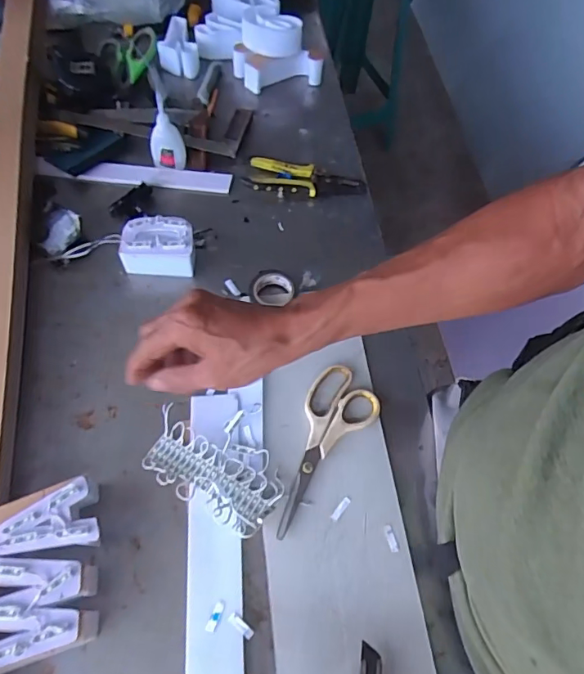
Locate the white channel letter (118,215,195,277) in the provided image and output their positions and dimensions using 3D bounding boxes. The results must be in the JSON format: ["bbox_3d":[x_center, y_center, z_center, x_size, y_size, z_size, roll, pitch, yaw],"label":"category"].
[{"bbox_3d":[-0.161,-0.109,0.592,0.086,0.049,0.055,1,62,-3],"label":"white channel letter"}]

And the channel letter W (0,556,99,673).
[{"bbox_3d":[-0.213,0.231,0.414,0.085,0.049,0.081,-4,63,-8],"label":"channel letter W"}]

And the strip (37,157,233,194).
[{"bbox_3d":[-0.216,-0.224,0.671,0.259,0.004,0.031,4,77,-4],"label":"strip"}]

